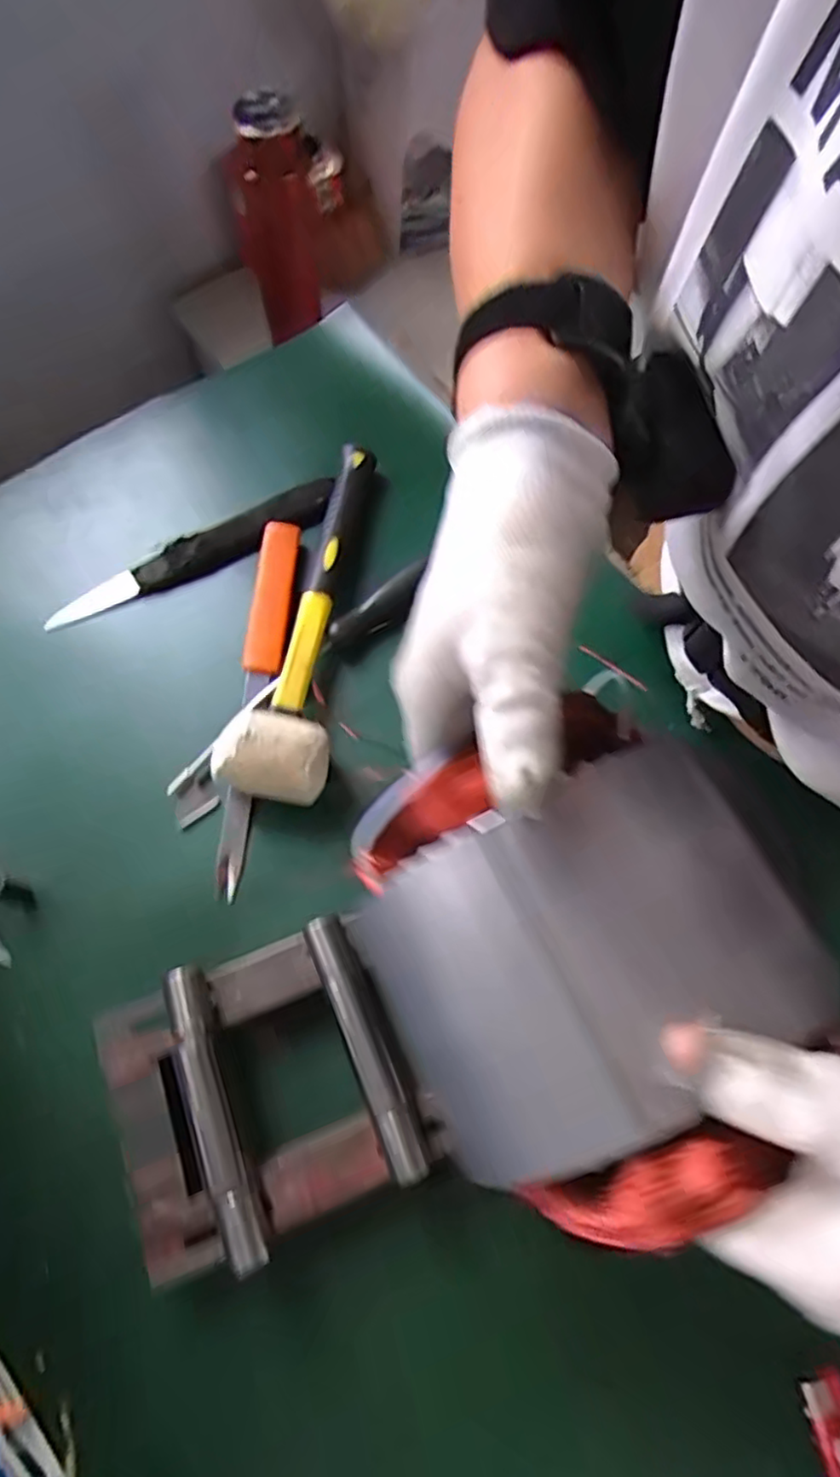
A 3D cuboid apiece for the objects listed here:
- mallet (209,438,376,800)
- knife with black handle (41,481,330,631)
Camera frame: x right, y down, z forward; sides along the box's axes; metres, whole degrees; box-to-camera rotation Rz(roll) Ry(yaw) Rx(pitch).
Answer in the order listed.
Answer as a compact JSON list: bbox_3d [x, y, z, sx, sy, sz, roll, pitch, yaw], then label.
[{"bbox_3d":[-0.064,-0.094,0.457,0.065,0.055,0.279,13,70,4],"label":"mallet"},{"bbox_3d":[-0.171,-0.141,0.510,0.228,0.025,0.030,-28,72,-11],"label":"knife with black handle"}]

